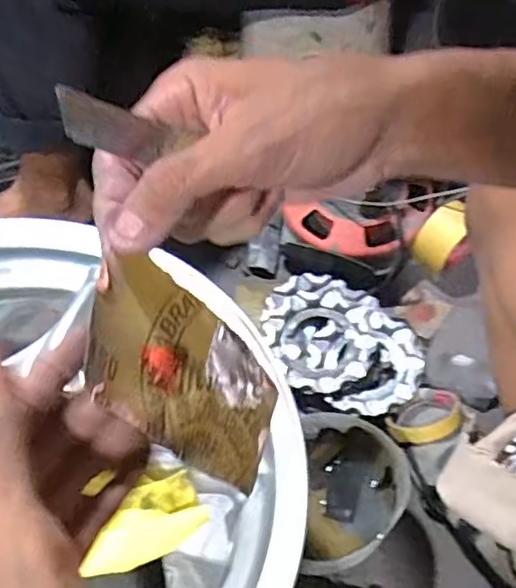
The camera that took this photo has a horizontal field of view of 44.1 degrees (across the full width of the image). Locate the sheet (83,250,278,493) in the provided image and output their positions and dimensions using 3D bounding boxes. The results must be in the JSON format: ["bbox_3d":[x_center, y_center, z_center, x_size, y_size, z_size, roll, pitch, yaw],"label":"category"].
[{"bbox_3d":[-0.027,0.035,0.262,0.006,0.106,0.063,-16,44,35],"label":"sheet"}]

